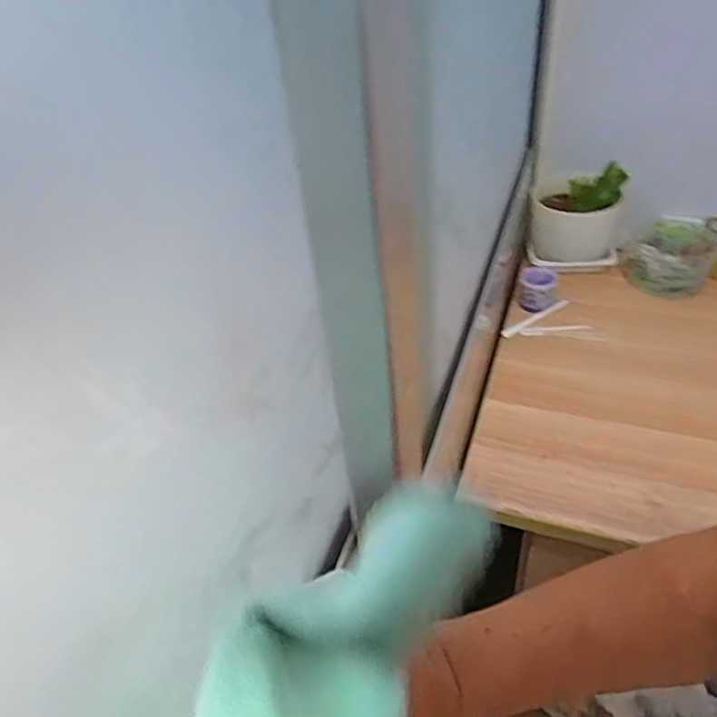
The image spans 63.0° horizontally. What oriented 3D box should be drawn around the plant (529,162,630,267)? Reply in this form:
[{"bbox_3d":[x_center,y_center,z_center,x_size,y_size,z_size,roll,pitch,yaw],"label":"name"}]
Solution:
[{"bbox_3d":[0.350,-0.229,0.940,0.134,0.145,0.120,9,42,18],"label":"plant"}]

